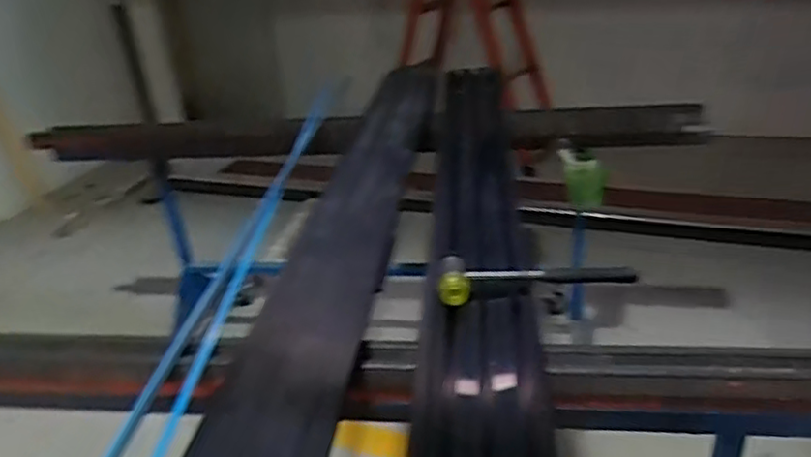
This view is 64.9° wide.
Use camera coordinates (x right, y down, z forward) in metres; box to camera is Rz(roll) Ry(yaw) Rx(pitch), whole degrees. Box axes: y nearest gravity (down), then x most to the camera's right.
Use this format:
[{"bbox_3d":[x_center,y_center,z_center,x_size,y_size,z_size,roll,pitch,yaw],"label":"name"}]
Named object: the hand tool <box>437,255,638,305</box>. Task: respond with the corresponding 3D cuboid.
[{"bbox_3d":[0.196,0.075,0.966,0.286,0.045,0.067,-3,28,5],"label":"hand tool"}]

